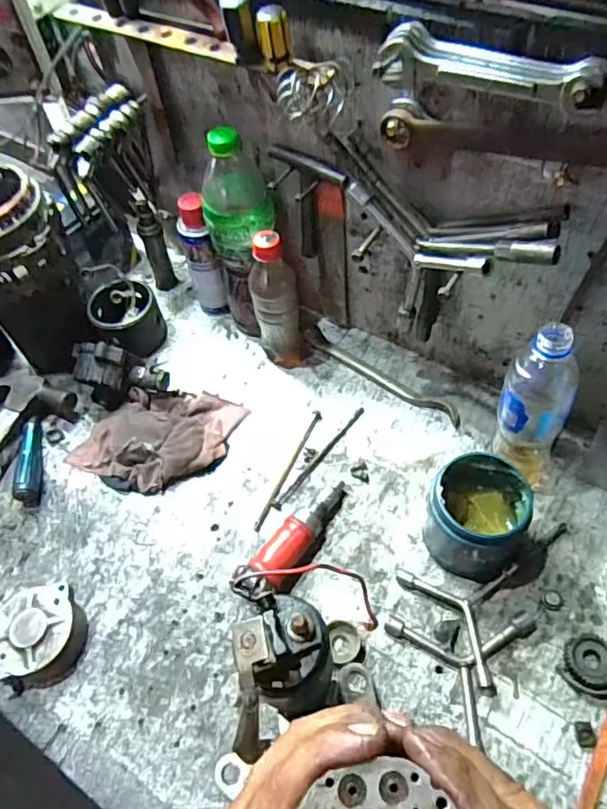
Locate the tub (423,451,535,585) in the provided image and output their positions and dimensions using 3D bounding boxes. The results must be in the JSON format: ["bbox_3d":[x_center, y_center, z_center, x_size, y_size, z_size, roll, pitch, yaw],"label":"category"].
[{"bbox_3d":[0.170,0.113,0.548,0.087,0.096,0.089,-2,56,3],"label":"tub"}]

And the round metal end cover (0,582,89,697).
[{"bbox_3d":[-0.258,0.225,0.551,0.081,0.044,0.090,-10,56,-3],"label":"round metal end cover"}]

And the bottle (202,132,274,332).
[{"bbox_3d":[-0.068,-0.191,0.680,0.074,0.270,0.078,-2,56,3],"label":"bottle"}]

